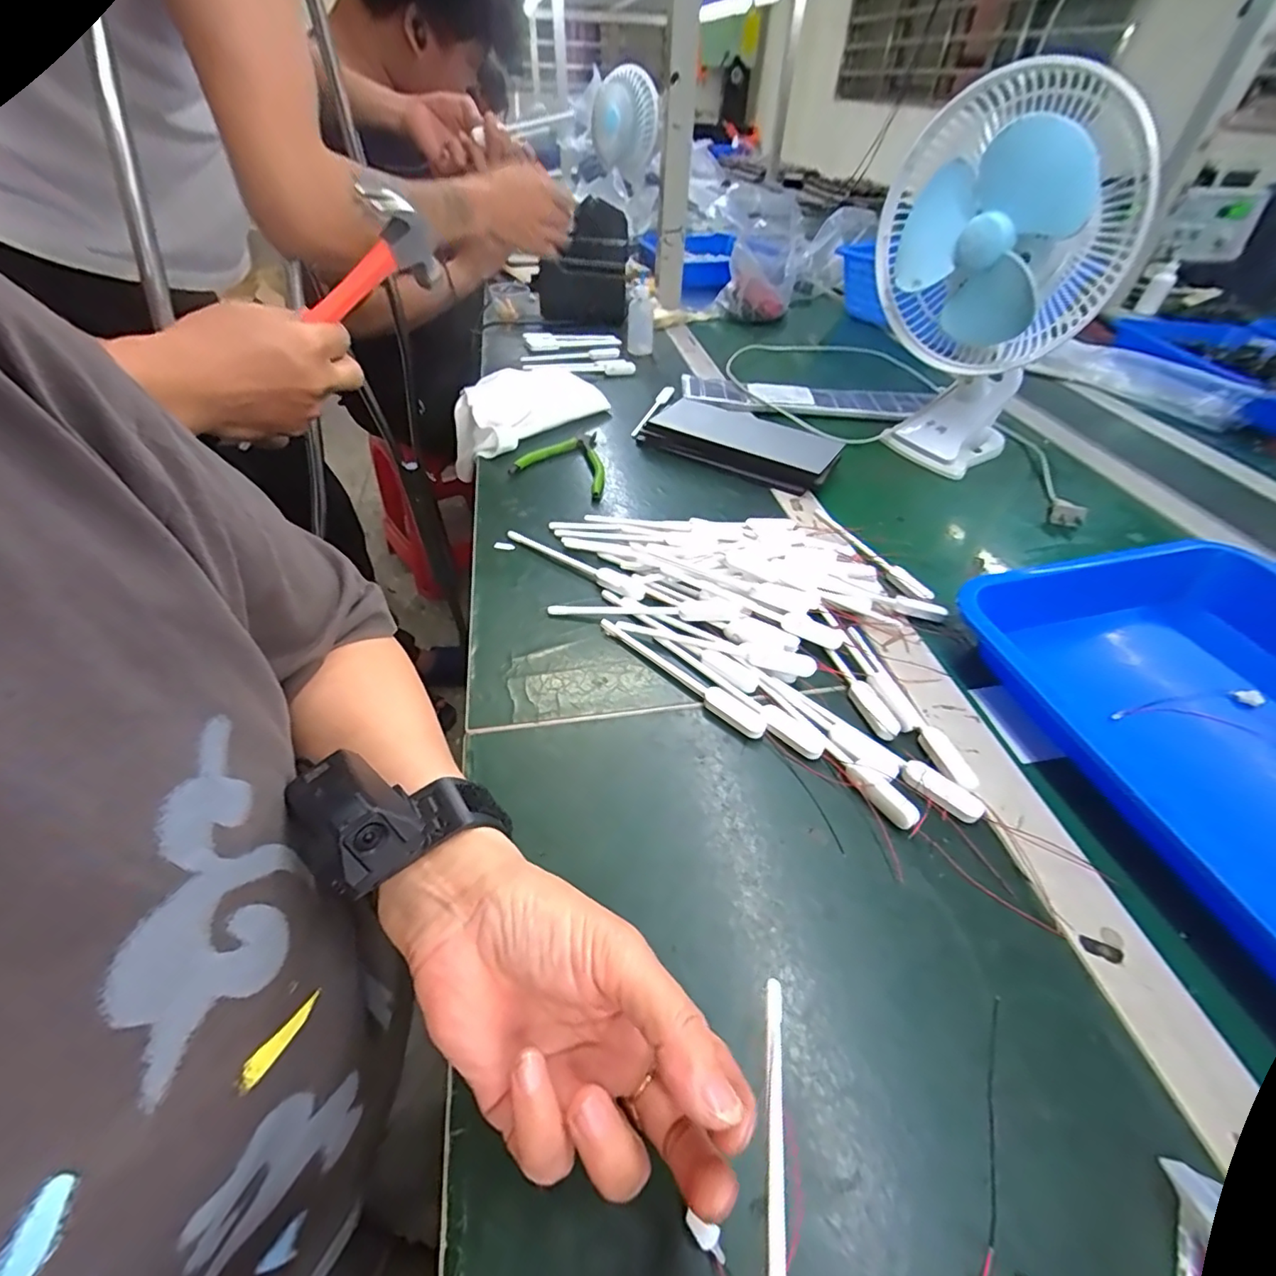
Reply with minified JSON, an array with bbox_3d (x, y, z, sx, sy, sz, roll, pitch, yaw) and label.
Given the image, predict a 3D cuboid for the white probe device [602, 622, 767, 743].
[{"bbox_3d":[0.027,0.024,0.391,0.143,0.005,0.016,34,57,29],"label":"white probe device"}]

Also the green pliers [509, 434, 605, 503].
[{"bbox_3d":[-0.065,-0.192,0.598,0.108,0.020,0.102,19,51,18],"label":"green pliers"}]

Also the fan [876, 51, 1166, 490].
[{"bbox_3d":[0.325,-0.326,0.554,0.201,0.317,0.138,16,48,13],"label":"fan"}]

